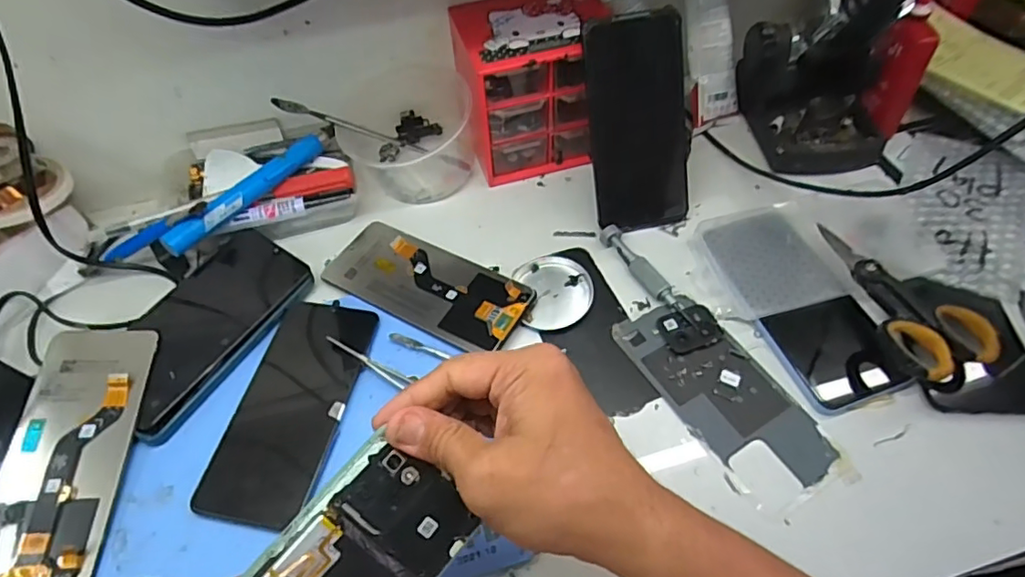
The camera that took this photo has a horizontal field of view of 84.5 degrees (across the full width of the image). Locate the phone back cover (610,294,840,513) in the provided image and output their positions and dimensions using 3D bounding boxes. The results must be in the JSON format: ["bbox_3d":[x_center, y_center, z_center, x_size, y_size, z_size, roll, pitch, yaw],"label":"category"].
[{"bbox_3d":[0.148,0.073,0.401,0.076,0.007,0.157,-27,58,-15],"label":"phone back cover"}]

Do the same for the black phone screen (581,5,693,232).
[{"bbox_3d":[0.105,-0.133,0.465,0.082,0.167,0.012,-13,23,-6],"label":"black phone screen"}]

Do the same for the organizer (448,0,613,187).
[{"bbox_3d":[0.021,-0.185,0.516,0.130,0.121,0.105,-15,55,-7],"label":"organizer"}]

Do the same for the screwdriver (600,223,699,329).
[{"bbox_3d":[0.109,-0.011,0.454,0.016,0.013,0.112,-30,59,-17],"label":"screwdriver"}]

